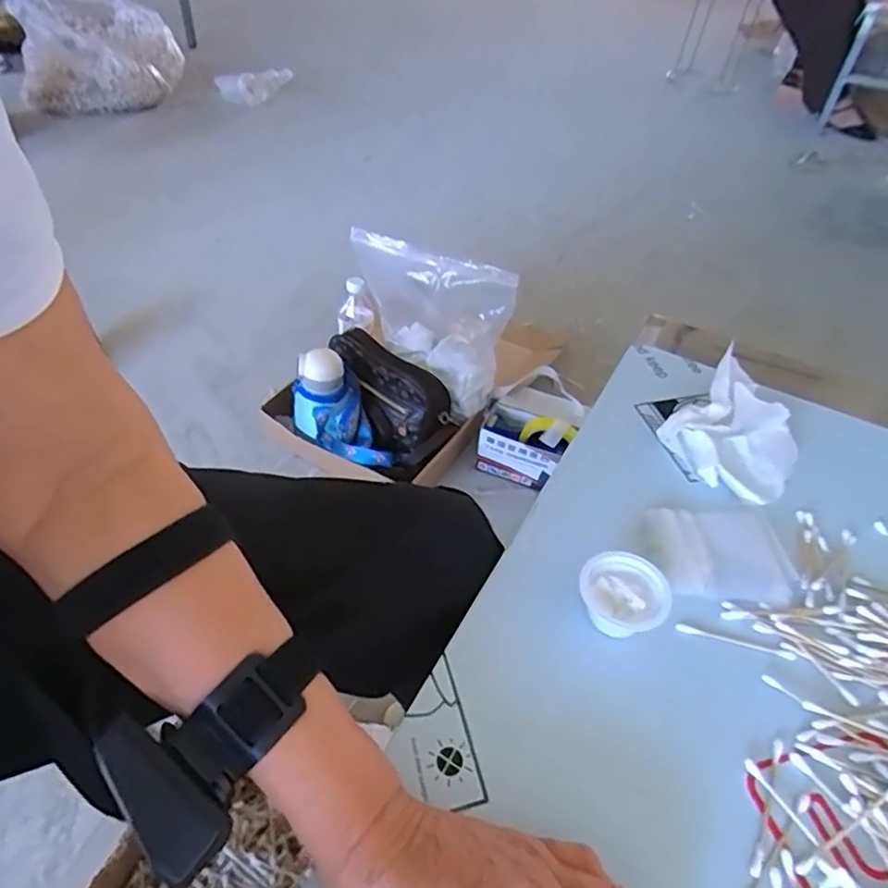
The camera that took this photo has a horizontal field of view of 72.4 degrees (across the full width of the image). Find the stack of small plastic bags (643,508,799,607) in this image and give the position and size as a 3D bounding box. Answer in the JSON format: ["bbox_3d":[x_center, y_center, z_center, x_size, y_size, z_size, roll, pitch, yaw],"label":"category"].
[{"bbox_3d":[0.190,0.076,0.423,0.093,0.006,0.075,4,46,0],"label":"stack of small plastic bags"}]

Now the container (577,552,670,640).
[{"bbox_3d":[0.113,0.096,0.386,0.053,0.028,0.046,26,50,20],"label":"container"}]

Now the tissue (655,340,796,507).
[{"bbox_3d":[0.242,-0.013,0.490,0.097,0.039,0.118,36,54,28],"label":"tissue"}]

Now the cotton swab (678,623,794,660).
[{"bbox_3d":[0.184,0.125,0.385,0.072,0.004,0.009,12,47,8],"label":"cotton swab"}]

